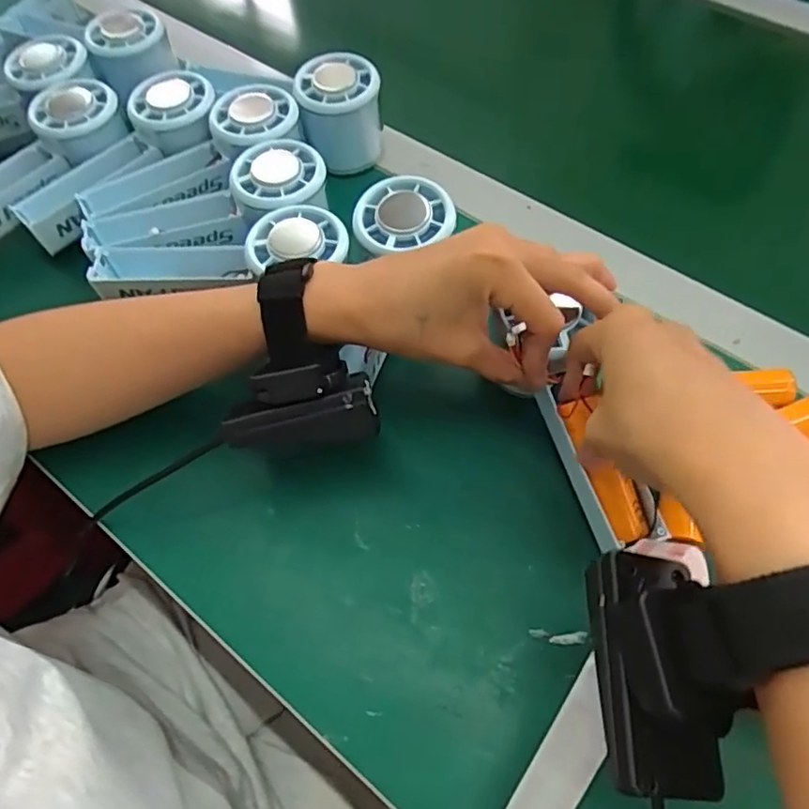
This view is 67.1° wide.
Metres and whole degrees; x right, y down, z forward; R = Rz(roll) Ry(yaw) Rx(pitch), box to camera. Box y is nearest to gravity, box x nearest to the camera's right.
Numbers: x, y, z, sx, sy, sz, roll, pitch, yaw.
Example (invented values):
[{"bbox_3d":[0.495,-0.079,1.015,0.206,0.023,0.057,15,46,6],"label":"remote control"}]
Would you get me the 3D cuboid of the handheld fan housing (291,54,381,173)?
[{"bbox_3d":[-0.045,-0.203,0.432,0.057,0.059,0.055,-5,62,-1],"label":"handheld fan housing"}]

